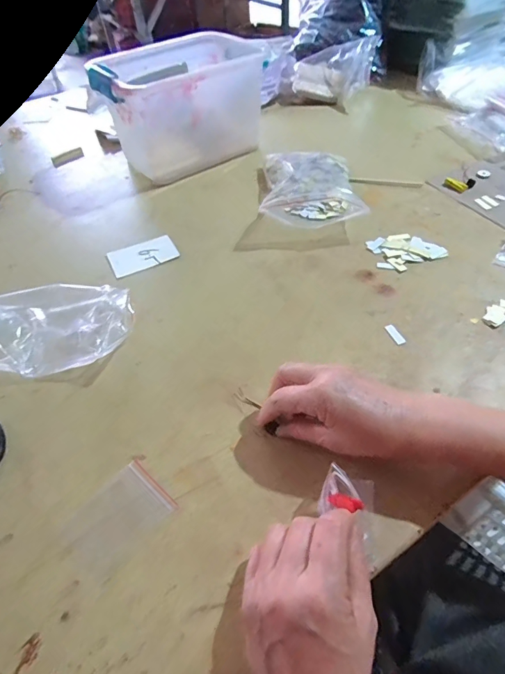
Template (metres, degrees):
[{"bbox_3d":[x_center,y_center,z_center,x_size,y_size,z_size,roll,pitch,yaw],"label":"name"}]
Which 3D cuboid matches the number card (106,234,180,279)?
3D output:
[{"bbox_3d":[-0.158,-0.120,0.584,0.094,0.004,0.063,-22,52,-15],"label":"number card"}]

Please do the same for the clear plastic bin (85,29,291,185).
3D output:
[{"bbox_3d":[-0.116,-0.391,0.691,0.265,0.154,0.193,-31,55,-21],"label":"clear plastic bin"}]

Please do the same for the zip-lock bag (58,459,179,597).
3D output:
[{"bbox_3d":[-0.112,0.150,0.335,0.063,0.005,0.083,31,58,26],"label":"zip-lock bag"}]

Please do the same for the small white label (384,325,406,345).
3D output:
[{"bbox_3d":[0.163,-0.004,0.464,0.010,0.004,0.029,-20,52,-13],"label":"small white label"}]

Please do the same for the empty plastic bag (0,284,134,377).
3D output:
[{"bbox_3d":[-0.233,-0.012,0.464,0.172,0.053,0.108,-6,50,-2],"label":"empty plastic bag"}]

